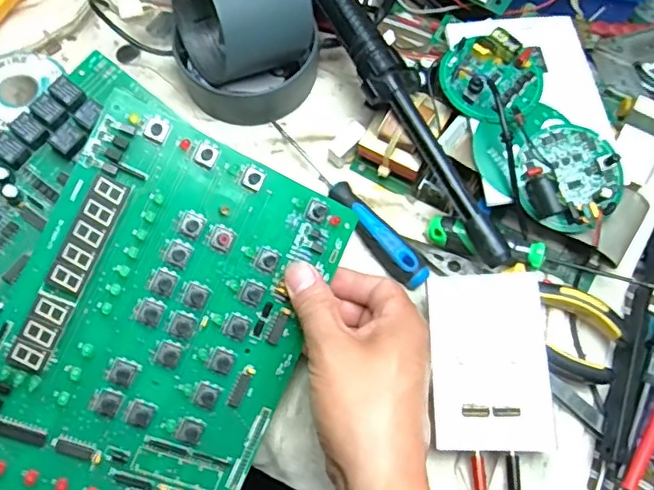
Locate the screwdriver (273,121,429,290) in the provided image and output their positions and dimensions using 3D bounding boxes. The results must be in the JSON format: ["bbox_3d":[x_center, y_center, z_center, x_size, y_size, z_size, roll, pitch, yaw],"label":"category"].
[{"bbox_3d":[0.013,-0.030,0.408,0.018,0.016,0.155,-37,76,-15],"label":"screwdriver"}]

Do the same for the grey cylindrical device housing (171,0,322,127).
[{"bbox_3d":[-0.058,-0.148,0.402,0.105,0.108,0.075,-4,70,-4],"label":"grey cylindrical device housing"}]

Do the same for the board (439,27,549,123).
[{"bbox_3d":[0.118,-0.122,0.395,0.067,0.020,0.074,40,73,11],"label":"board"}]

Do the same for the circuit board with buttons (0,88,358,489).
[{"bbox_3d":[-0.090,0.046,0.322,0.157,0.009,0.214,26,84,-19],"label":"circuit board with buttons"}]

